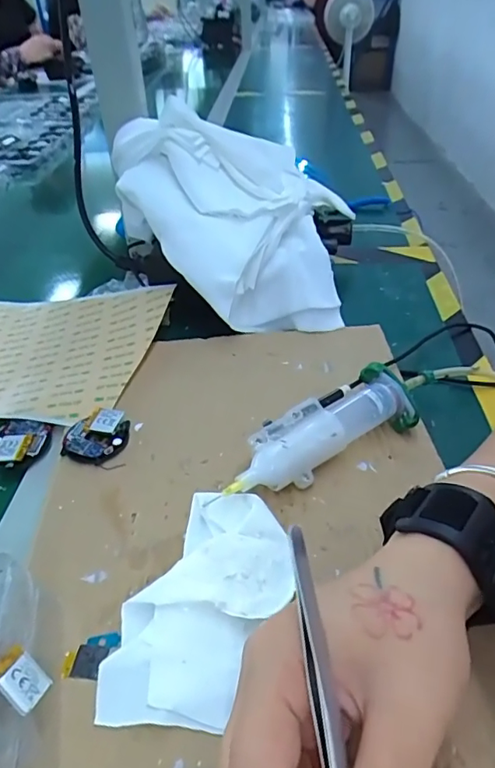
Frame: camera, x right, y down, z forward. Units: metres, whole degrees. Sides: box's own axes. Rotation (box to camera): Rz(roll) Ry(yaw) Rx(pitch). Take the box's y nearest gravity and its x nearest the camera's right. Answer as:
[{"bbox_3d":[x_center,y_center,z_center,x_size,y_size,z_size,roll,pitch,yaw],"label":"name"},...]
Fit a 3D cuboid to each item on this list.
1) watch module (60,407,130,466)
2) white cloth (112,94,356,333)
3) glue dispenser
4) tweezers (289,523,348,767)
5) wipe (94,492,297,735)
[{"bbox_3d":[-0.102,0.034,0.351,0.041,0.009,0.043,16,44,23],"label":"watch module"},{"bbox_3d":[-0.018,-0.150,0.473,0.216,0.135,0.187,1,40,7],"label":"white cloth"},{"bbox_3d":[0.044,0.032,0.329,0.136,0.032,0.043,-23,43,-21],"label":"glue dispenser"},{"bbox_3d":[0.028,0.115,0.163,0.009,0.012,0.122,-8,70,-4],"label":"tweezers"},{"bbox_3d":[-0.019,0.107,0.257,0.065,0.015,0.123,14,43,21],"label":"wipe"}]

